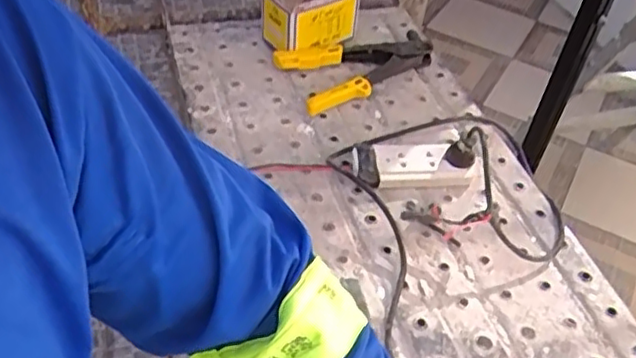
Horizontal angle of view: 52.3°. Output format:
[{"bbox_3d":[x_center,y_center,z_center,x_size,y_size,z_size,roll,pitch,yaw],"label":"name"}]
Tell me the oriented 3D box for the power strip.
[{"bbox_3d":[0.121,-0.018,0.830,0.149,0.039,0.069,-5,45,-13],"label":"power strip"}]

